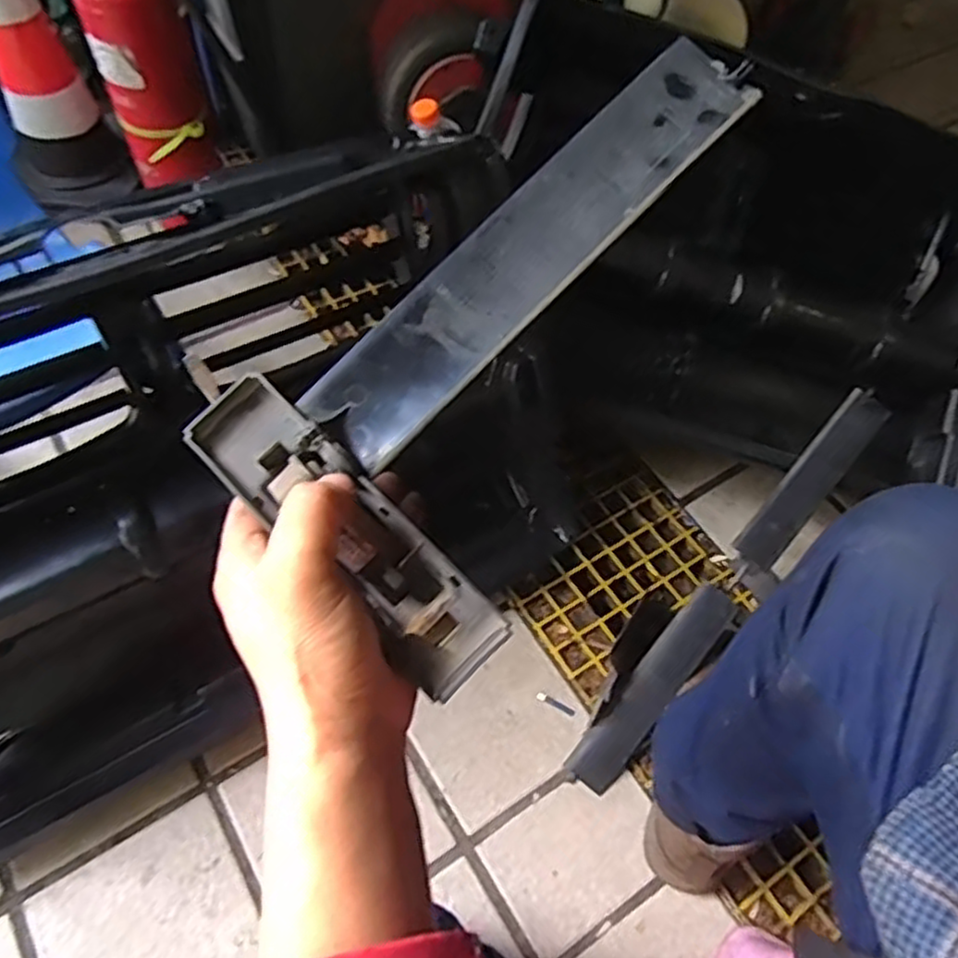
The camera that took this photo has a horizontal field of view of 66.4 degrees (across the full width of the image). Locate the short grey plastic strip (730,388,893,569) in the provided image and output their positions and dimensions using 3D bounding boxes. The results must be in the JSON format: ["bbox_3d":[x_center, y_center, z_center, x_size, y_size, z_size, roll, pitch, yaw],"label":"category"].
[{"bbox_3d":[0.425,-0.002,0.929,0.056,0.038,0.275,39,76,19],"label":"short grey plastic strip"}]

